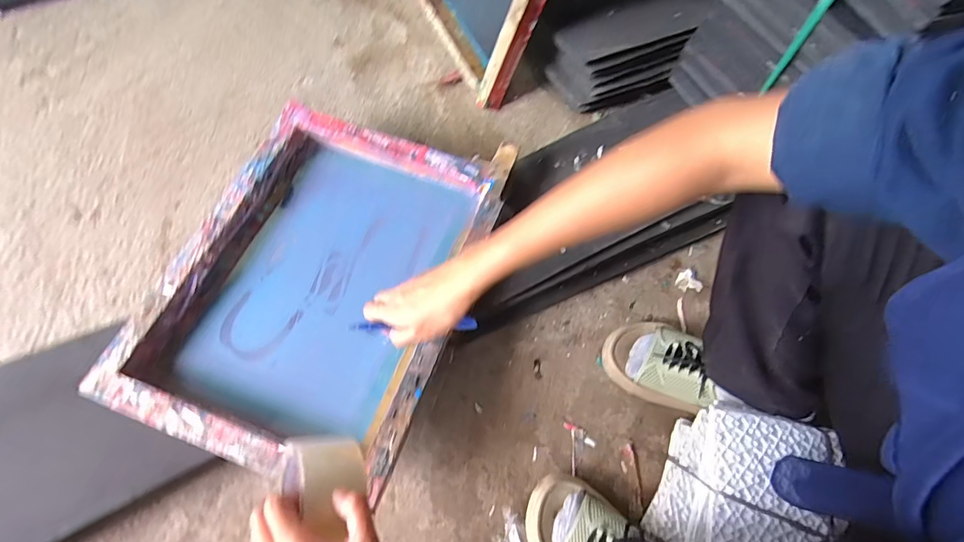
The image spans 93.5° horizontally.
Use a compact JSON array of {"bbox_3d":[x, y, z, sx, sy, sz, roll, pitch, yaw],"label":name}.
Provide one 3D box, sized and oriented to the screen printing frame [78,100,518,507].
[{"bbox_3d":[-0.201,0.008,0.587,0.350,0.055,0.446,20,66,6],"label":"screen printing frame"}]

